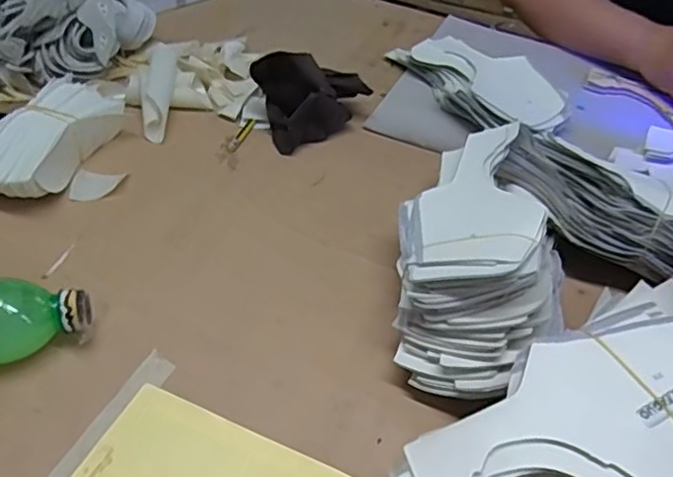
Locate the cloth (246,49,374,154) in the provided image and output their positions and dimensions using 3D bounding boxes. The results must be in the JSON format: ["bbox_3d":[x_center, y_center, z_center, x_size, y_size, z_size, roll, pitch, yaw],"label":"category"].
[{"bbox_3d":[-0.023,-0.154,0.651,0.108,0.084,0.067,-22,51,-24],"label":"cloth"}]

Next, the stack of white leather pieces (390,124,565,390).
[{"bbox_3d":[0.106,0.008,0.483,0.110,0.102,0.238,7,45,2],"label":"stack of white leather pieces"}]

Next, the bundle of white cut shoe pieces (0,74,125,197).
[{"bbox_3d":[-0.277,-0.095,0.586,0.081,0.055,0.165,15,46,10],"label":"bundle of white cut shoe pieces"}]

